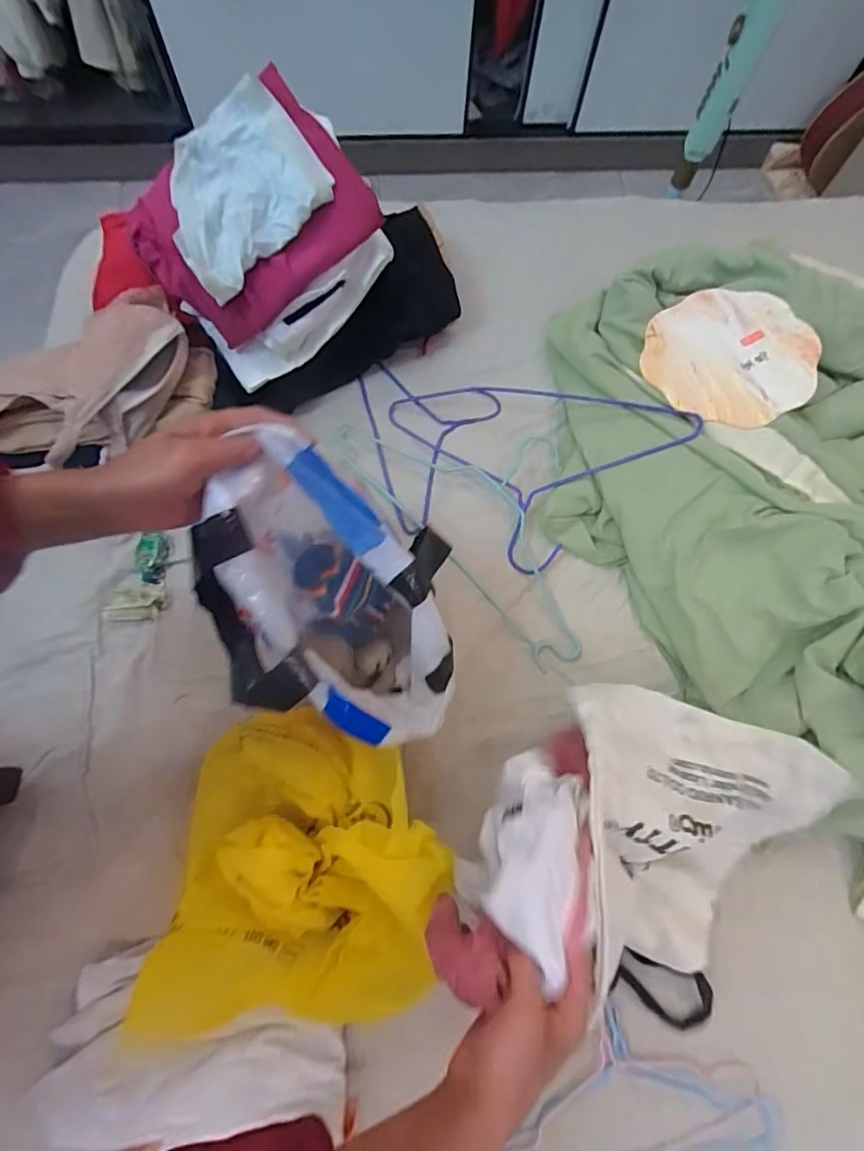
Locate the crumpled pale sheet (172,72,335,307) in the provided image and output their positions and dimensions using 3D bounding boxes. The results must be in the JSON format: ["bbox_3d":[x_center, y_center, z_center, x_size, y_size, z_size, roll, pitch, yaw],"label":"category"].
[{"bbox_3d":[-0.215,-0.416,0.560,0.184,0.029,0.148,-43,90,4],"label":"crumpled pale sheet"}]

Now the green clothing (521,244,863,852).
[{"bbox_3d":[0.513,0.031,0.604,0.569,0.113,1.048,-22,75,-9],"label":"green clothing"}]

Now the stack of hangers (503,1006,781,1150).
[{"bbox_3d":[0.189,0.493,0.491,0.279,0.023,0.133,-5,73,-4],"label":"stack of hangers"}]

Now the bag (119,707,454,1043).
[{"bbox_3d":[-0.112,0.263,0.468,0.253,0.095,0.253,6,72,0],"label":"bag"}]

